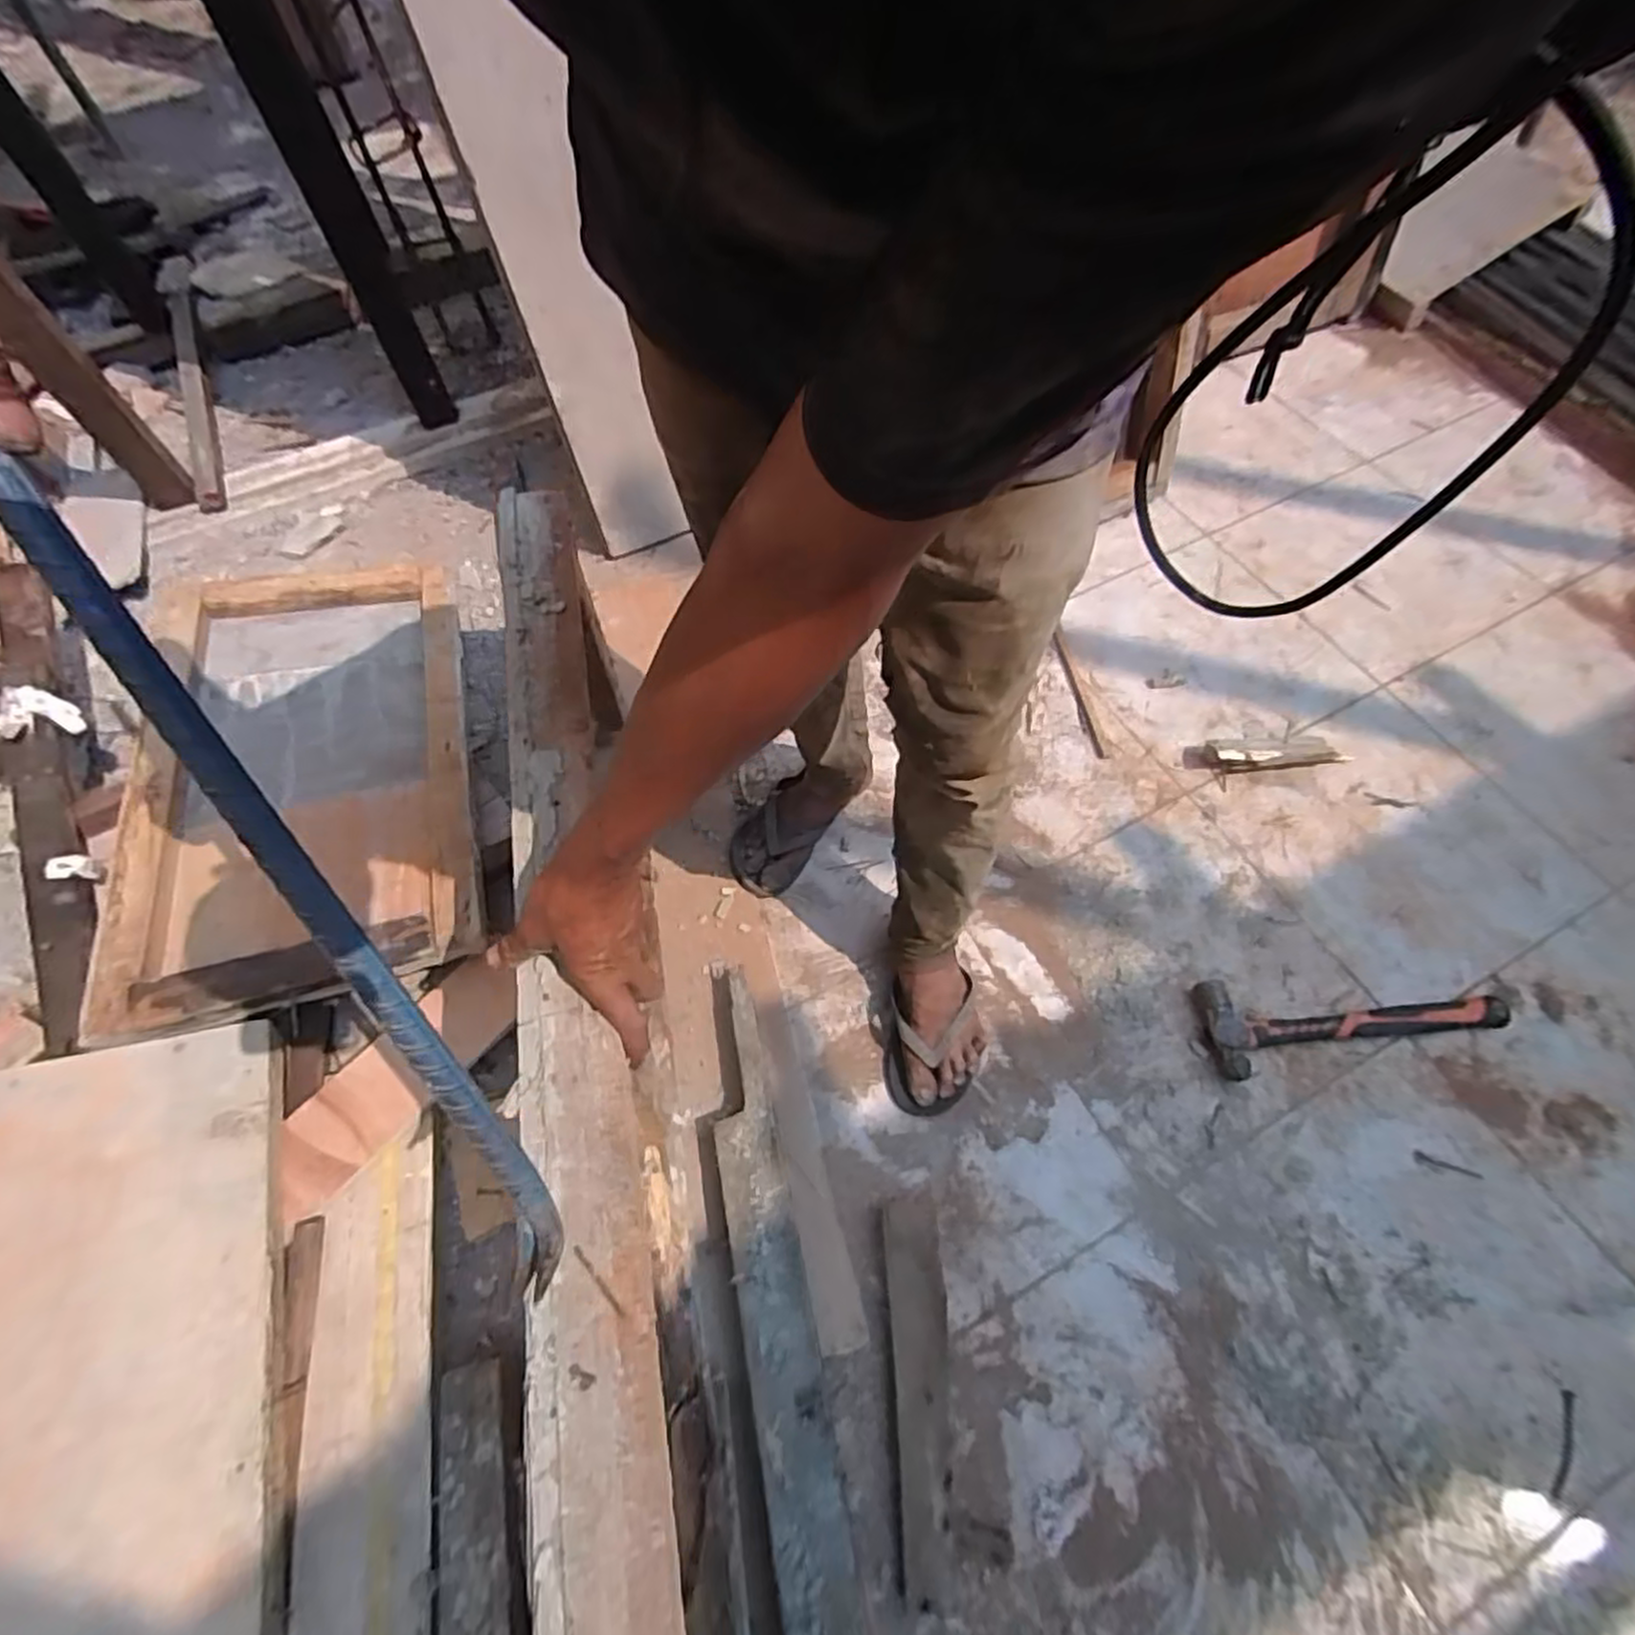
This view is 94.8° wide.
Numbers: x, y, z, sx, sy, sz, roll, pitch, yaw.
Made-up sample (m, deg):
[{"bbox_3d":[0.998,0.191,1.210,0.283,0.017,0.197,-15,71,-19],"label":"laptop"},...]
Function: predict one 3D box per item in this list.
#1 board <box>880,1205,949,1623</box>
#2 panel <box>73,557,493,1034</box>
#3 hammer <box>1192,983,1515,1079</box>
[{"bbox_3d":[0.107,0.581,0.772,0.060,0.022,0.328,-3,61,2],"label":"board"},{"bbox_3d":[-0.711,-0.094,1.043,0.423,0.063,0.784,-13,55,-14],"label":"panel"},{"bbox_3d":[0.660,0.240,0.938,0.360,0.034,0.114,-8,64,-1],"label":"hammer"}]

